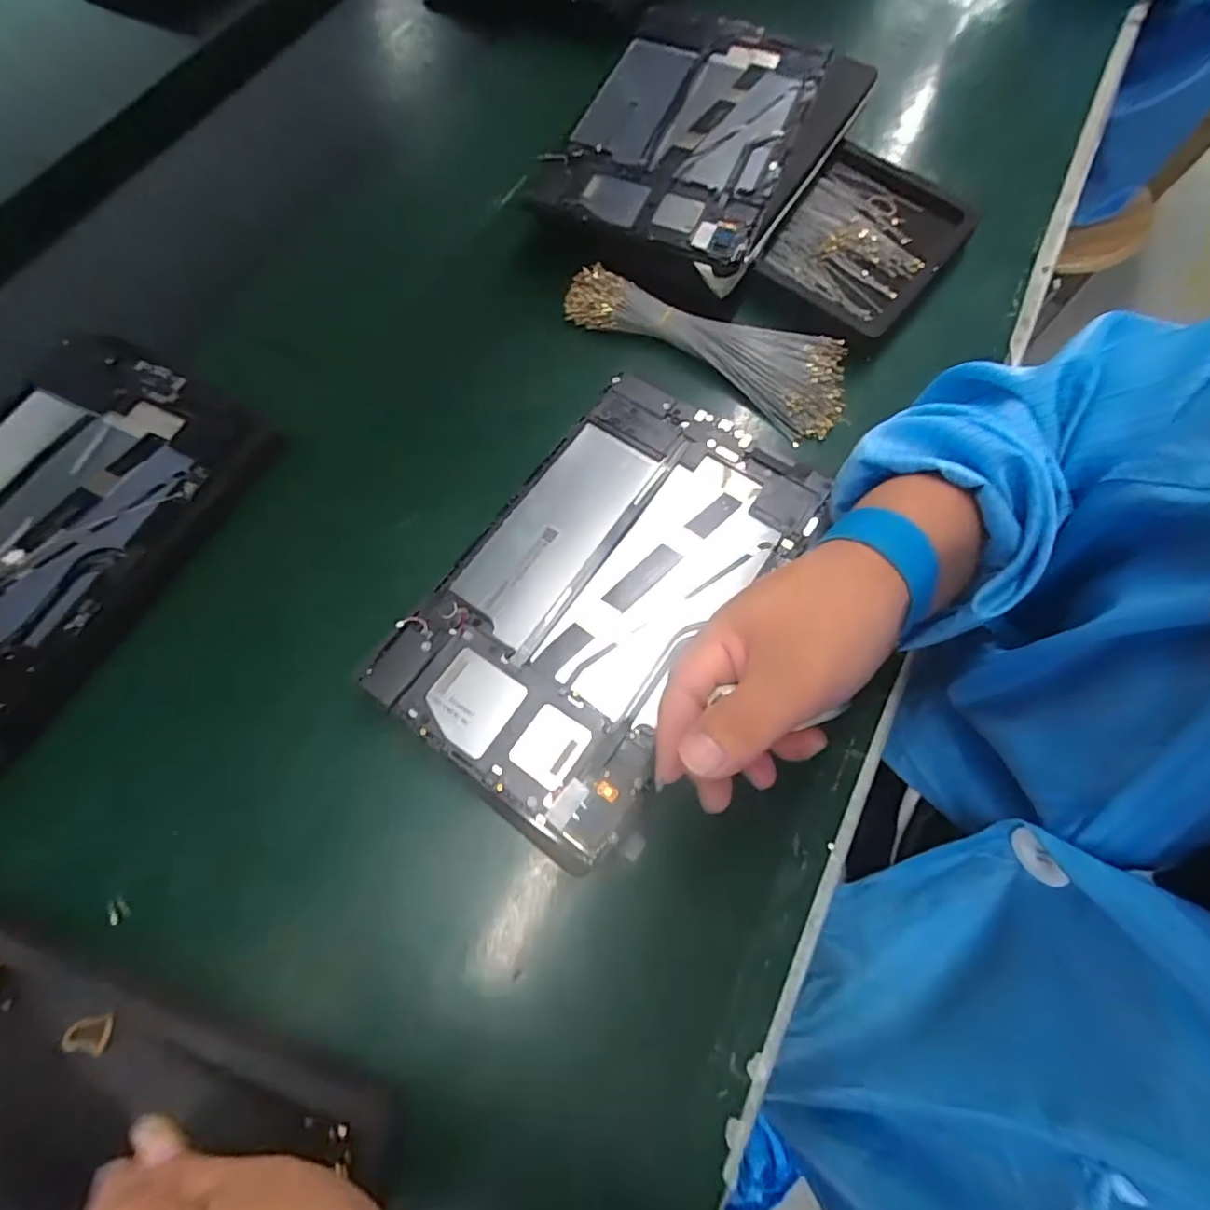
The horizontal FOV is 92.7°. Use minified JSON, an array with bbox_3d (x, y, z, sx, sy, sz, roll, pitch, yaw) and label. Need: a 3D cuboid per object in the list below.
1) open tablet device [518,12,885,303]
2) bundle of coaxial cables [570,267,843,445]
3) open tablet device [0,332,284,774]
[{"bbox_3d":[0.069,-0.337,0.412,0.171,0.015,0.239,25,72,8],"label":"open tablet device"},{"bbox_3d":[0.074,-0.183,0.387,0.194,0.031,0.076,33,73,14],"label":"bundle of coaxial cables"},{"bbox_3d":[-0.323,-0.049,0.332,0.180,0.006,0.234,33,73,14],"label":"open tablet device"}]

